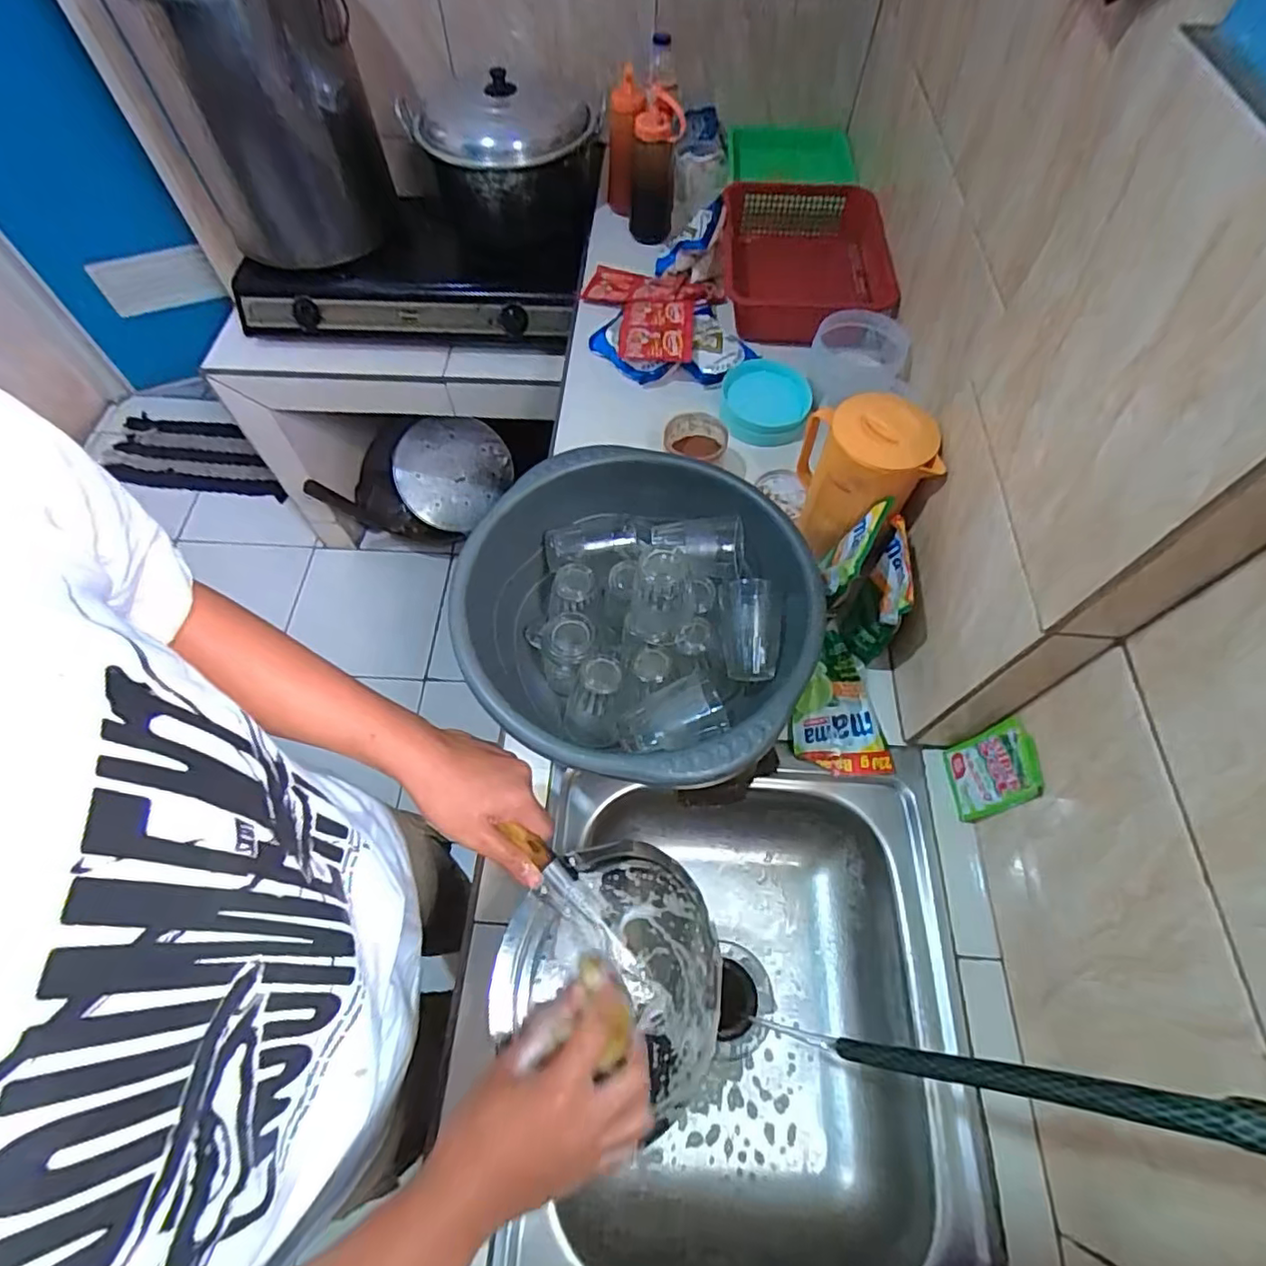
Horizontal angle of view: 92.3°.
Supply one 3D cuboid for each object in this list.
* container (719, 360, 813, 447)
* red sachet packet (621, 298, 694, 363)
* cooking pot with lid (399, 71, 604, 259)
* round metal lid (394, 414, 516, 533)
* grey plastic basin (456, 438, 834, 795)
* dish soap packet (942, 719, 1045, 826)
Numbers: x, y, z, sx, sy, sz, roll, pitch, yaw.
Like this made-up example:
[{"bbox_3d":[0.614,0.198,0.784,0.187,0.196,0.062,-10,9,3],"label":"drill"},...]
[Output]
[{"bbox_3d":[0.195,-0.346,0.903,0.122,0.056,0.125,0,61,0],"label":"container"},{"bbox_3d":[0.038,-0.484,0.964,0.113,0.022,0.161,1,61,6],"label":"red sachet packet"},{"bbox_3d":[-0.230,-0.872,1.162,0.348,0.259,0.365,-5,62,-3],"label":"cooking pot with lid"},{"bbox_3d":[-0.495,-0.450,1.671,0.278,0.034,0.304,-2,94,-25],"label":"round metal lid"},{"bbox_3d":[0.006,-0.006,0.639,0.336,0.173,0.341,0,61,0],"label":"grey plastic basin"},{"bbox_3d":[0.352,0.135,0.594,0.010,0.121,0.076,2,62,-8],"label":"dish soap packet"}]

